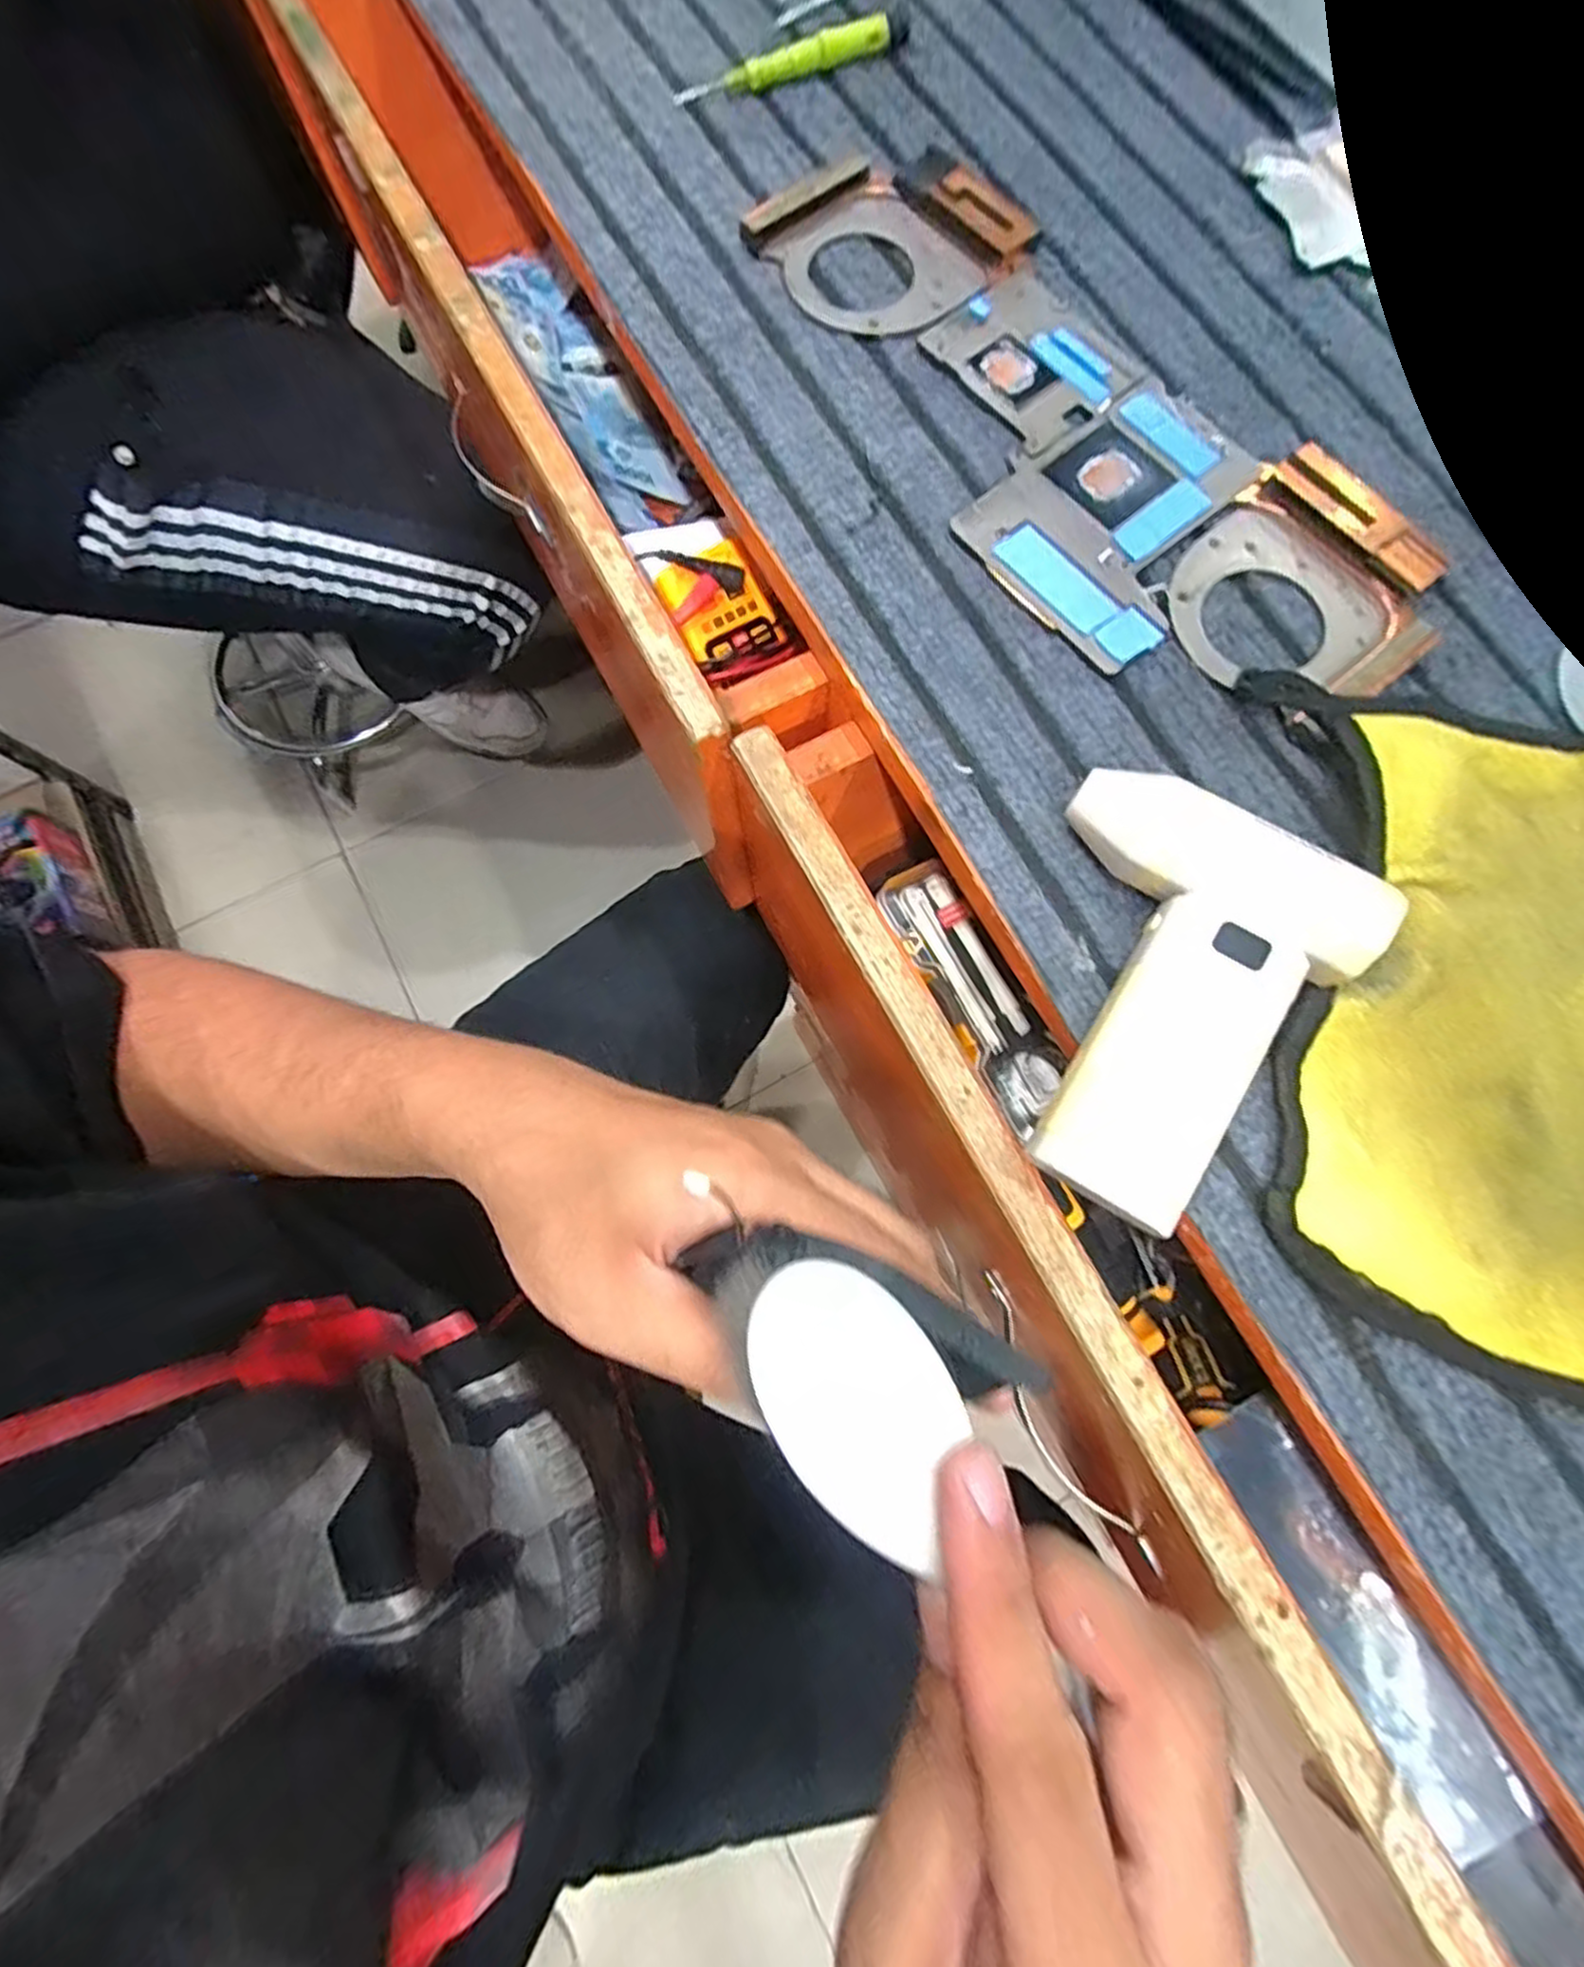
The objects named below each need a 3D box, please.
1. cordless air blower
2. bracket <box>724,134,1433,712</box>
[{"bbox_3d":[0.116,0.001,0.252,0.100,0.035,0.134,37,80,9],"label":"cordless air blower"},{"bbox_3d":[0.113,-0.243,0.323,0.136,0.012,0.339,-36,78,-7],"label":"bracket"}]

